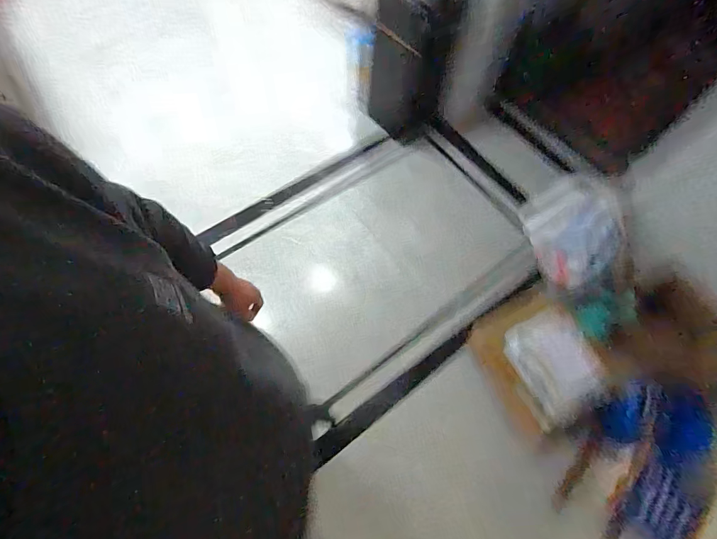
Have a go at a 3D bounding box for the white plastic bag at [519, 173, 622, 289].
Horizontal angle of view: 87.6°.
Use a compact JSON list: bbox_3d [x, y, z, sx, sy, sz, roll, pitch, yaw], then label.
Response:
[{"bbox_3d":[0.920,-0.169,1.587,0.268,0.248,0.435,-14,66,-8],"label":"white plastic bag"}]

